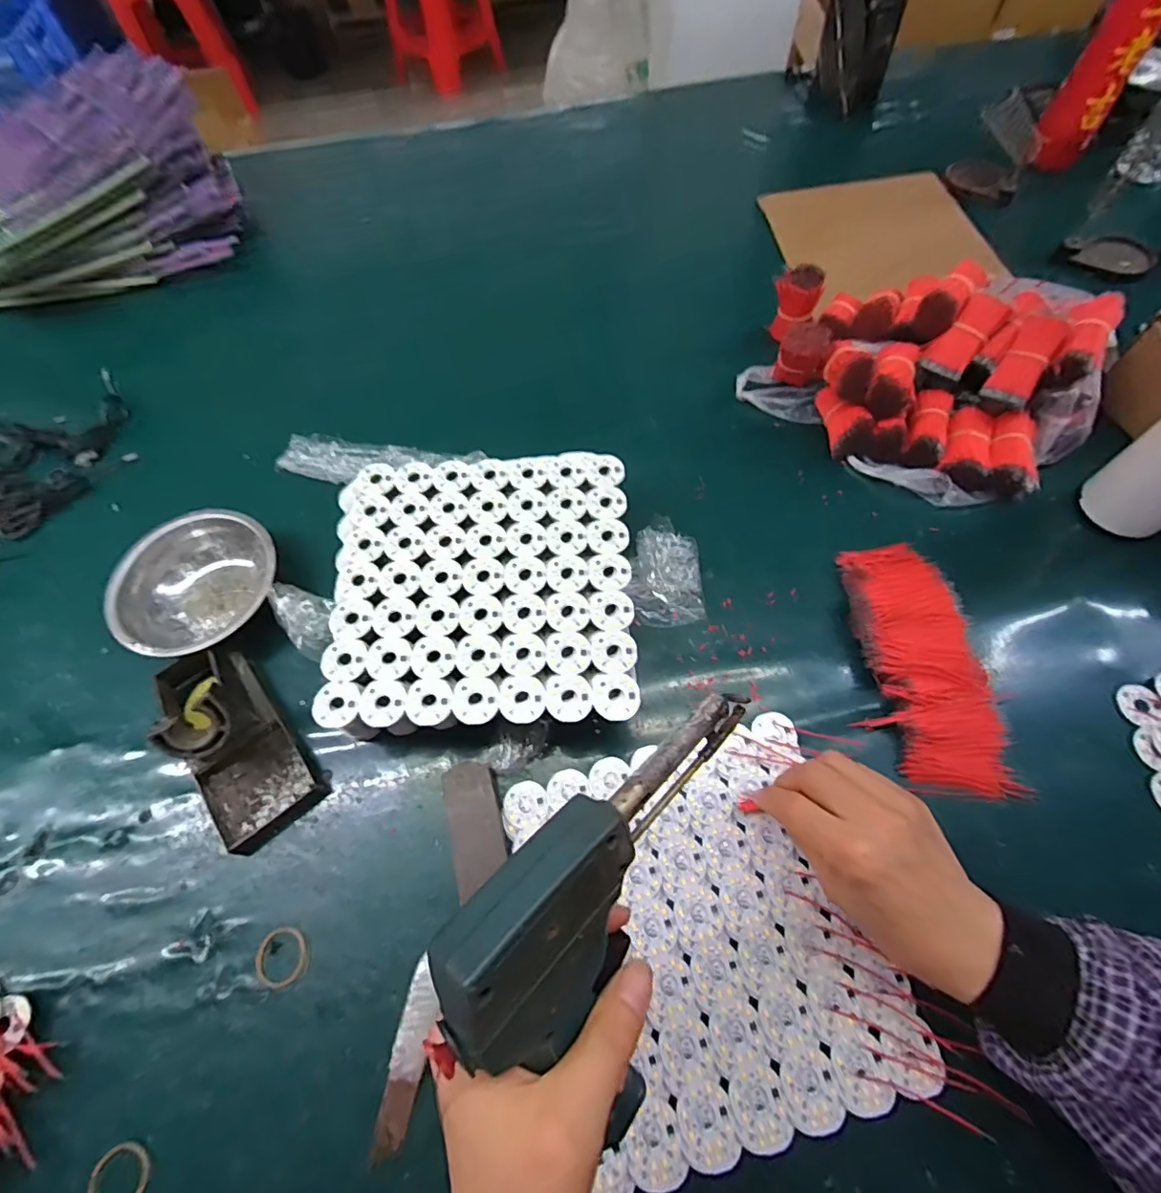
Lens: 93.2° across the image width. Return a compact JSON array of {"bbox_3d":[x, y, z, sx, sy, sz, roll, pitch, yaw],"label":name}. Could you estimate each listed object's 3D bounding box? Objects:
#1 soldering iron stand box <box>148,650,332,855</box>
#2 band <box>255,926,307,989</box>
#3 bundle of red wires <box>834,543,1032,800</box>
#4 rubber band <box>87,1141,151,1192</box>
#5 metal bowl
[{"bbox_3d":[-0.258,0.099,0.390,0.070,0.060,0.150,-37,68,-15],"label":"soldering iron stand box"},{"bbox_3d":[-0.193,0.232,0.352,0.031,0.004,0.033,-1,64,2],"label":"band"},{"bbox_3d":[0.255,0.043,0.408,0.081,0.030,0.199,-7,64,-1],"label":"bundle of red wires"},{"bbox_3d":[-0.258,0.328,0.308,0.030,0.004,0.032,5,59,-9],"label":"rubber band"},{"bbox_3d":[-0.310,-0.008,0.454,0.125,0.044,0.119,-1,64,2],"label":"metal bowl"}]

